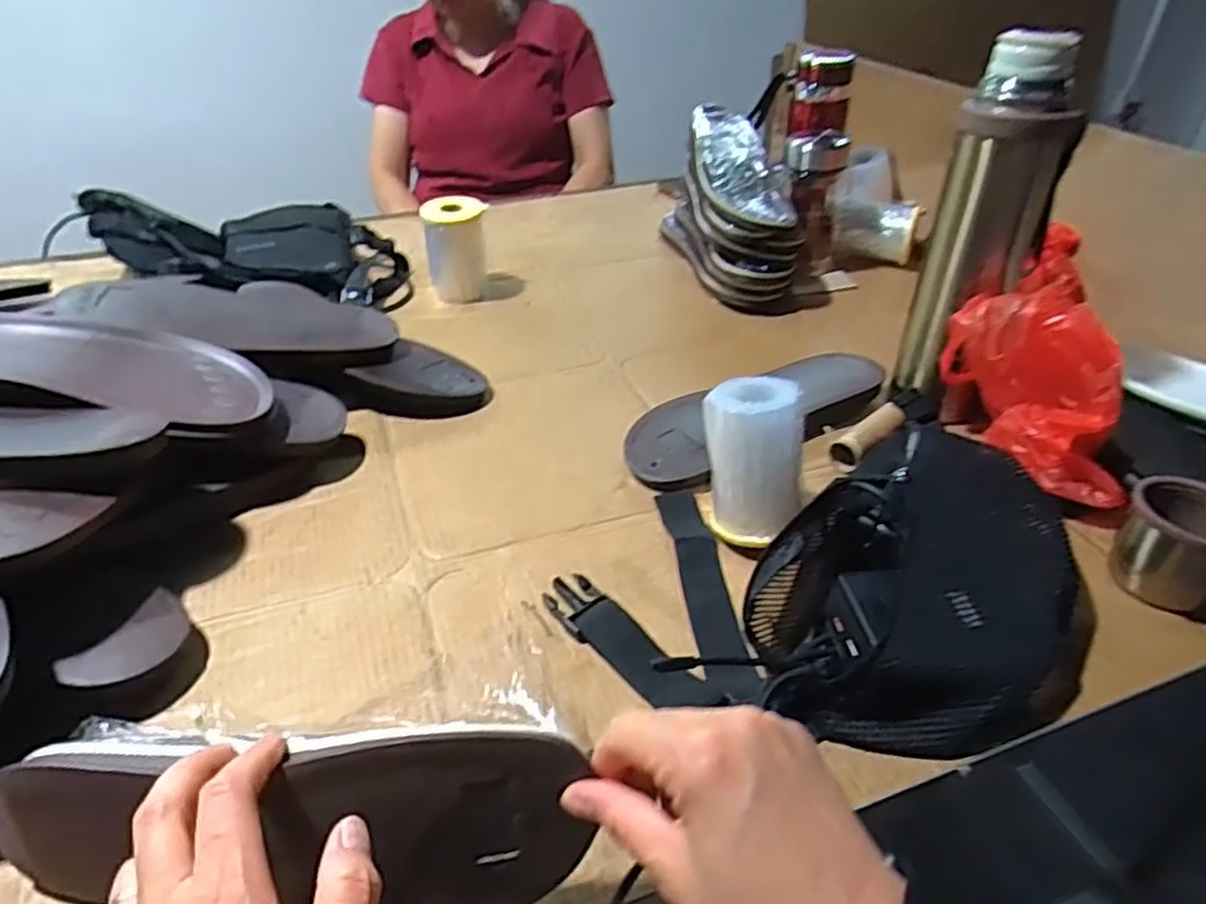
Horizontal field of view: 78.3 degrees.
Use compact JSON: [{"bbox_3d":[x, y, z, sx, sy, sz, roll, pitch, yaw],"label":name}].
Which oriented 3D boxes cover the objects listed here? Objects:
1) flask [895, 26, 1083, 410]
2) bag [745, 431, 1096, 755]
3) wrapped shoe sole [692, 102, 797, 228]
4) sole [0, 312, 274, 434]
[{"bbox_3d":[0.311,-0.178,0.606,0.073,0.275,0.071,-16,40,-19],"label":"flask"},{"bbox_3d":[0.210,0.080,0.466,0.179,0.073,0.241,27,45,31],"label":"bag"},{"bbox_3d":[0.156,-0.347,0.877,0.099,0.028,0.257,-4,51,-4],"label":"wrapped shoe sole"},{"bbox_3d":[-0.393,-0.065,0.560,0.270,0.025,0.099,10,36,-10],"label":"sole"}]

